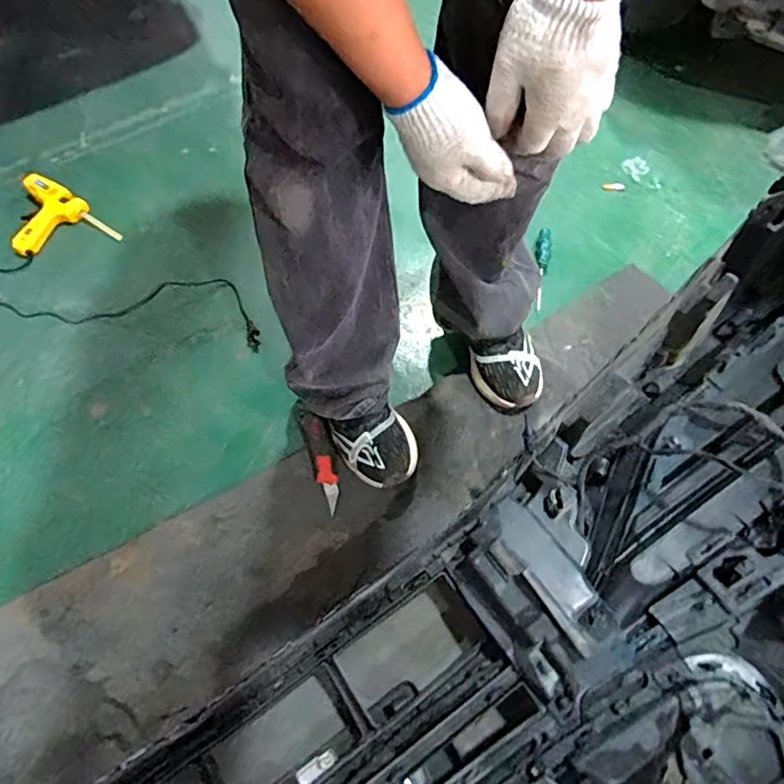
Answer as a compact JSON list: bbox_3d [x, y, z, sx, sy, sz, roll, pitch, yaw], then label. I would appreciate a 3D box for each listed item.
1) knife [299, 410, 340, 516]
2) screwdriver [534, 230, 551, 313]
[{"bbox_3d":[-0.107,0.098,0.815,0.033,0.027,0.166,-20,64,-7],"label":"knife"},{"bbox_3d":[0.278,-0.223,0.977,0.029,0.022,0.183,5,64,5],"label":"screwdriver"}]

